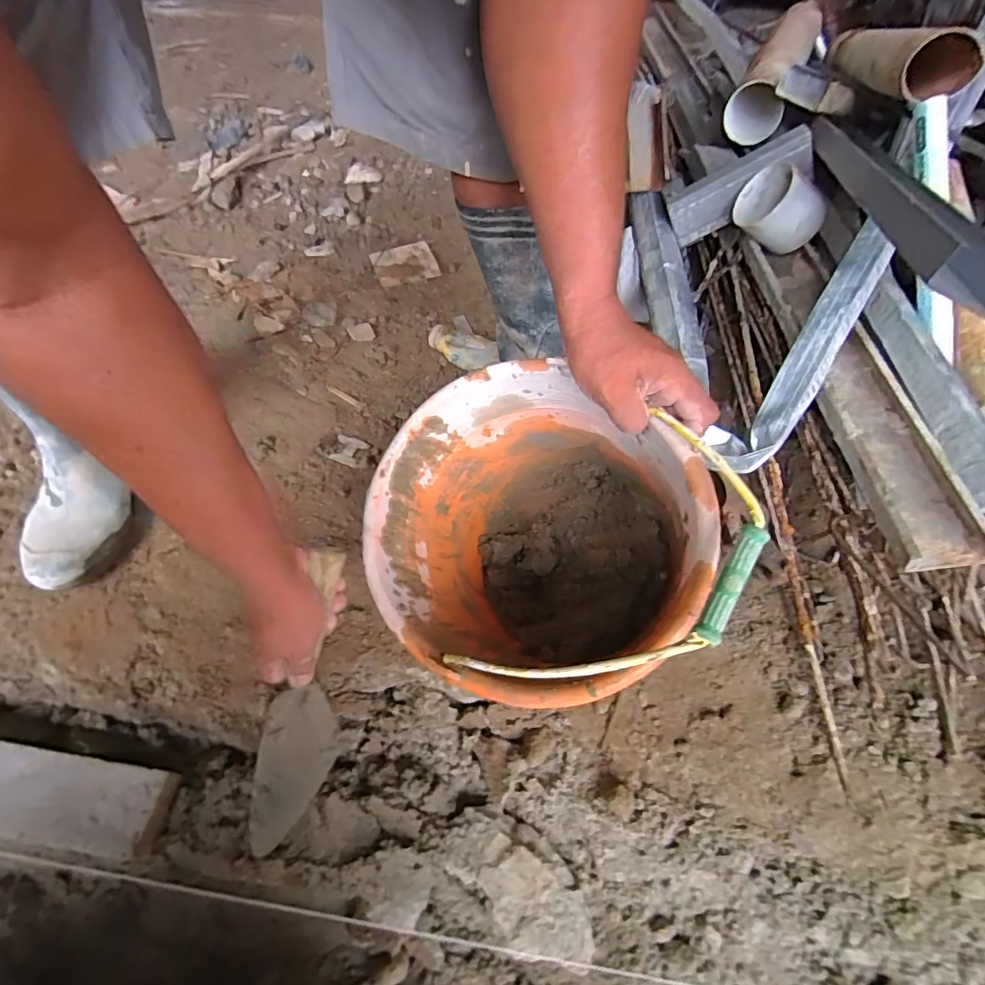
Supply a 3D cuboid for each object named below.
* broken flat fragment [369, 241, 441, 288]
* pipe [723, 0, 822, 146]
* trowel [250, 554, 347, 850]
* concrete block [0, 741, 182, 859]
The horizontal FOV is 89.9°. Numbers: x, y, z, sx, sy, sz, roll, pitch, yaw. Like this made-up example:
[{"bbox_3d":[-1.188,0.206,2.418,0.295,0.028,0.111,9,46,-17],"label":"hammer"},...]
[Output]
[{"bbox_3d":[-0.169,-0.438,0.940,0.113,0.011,0.106,-18,62,-12],"label":"broken flat fragment"},{"bbox_3d":[0.530,-0.789,0.917,0.092,0.098,0.401,25,59,15],"label":"pipe"},{"bbox_3d":[-0.186,0.201,0.483,0.087,0.049,0.316,18,102,8],"label":"trowel"},{"bbox_3d":[-0.425,0.305,0.493,0.195,0.041,0.072,9,60,3],"label":"concrete block"}]

